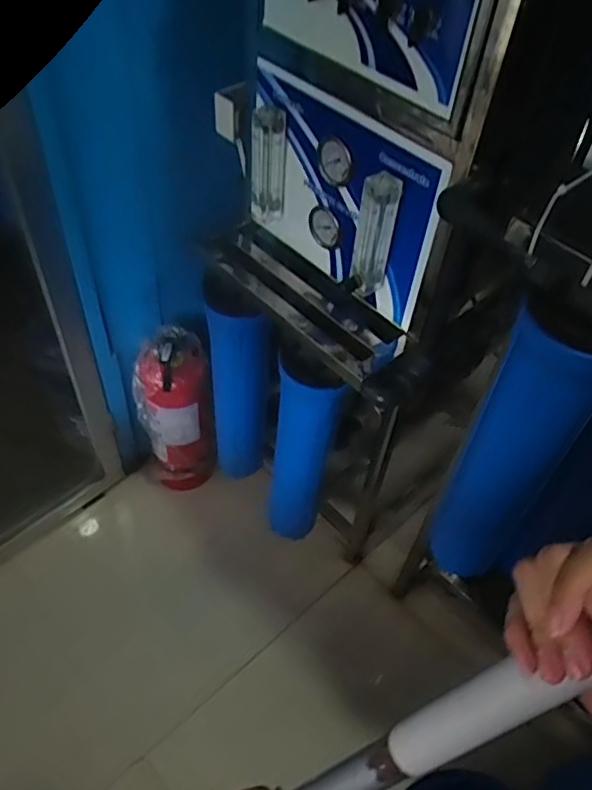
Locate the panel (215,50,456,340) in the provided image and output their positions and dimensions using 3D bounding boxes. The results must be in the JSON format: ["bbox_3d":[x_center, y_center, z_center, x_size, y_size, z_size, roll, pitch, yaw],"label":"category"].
[{"bbox_3d":[0.018,-0.298,0.917,0.058,0.263,0.399,-35,61,-29],"label":"panel"}]

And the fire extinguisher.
[{"bbox_3d":[-0.273,0.042,1.429,0.160,0.420,0.128,-6,51,-10],"label":"fire extinguisher"}]

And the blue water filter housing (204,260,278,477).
[{"bbox_3d":[-0.107,0.001,1.230,0.121,0.521,0.106,-1,50,-6],"label":"blue water filter housing"}]

